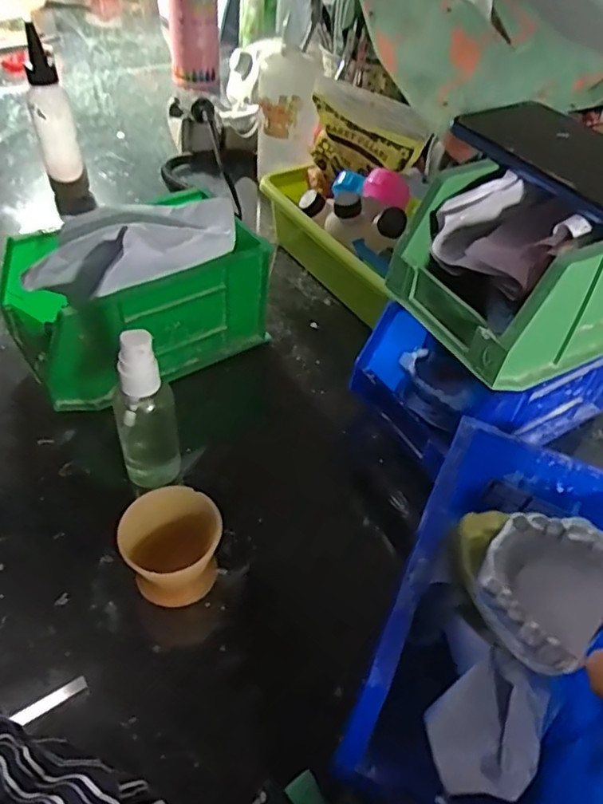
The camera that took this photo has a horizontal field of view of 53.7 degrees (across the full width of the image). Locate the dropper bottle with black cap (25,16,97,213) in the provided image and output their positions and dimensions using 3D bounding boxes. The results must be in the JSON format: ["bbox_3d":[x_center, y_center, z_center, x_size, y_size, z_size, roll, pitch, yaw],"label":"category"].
[{"bbox_3d":[-0.235,-0.259,0.570,0.040,0.153,0.037,-13,49,-16],"label":"dropper bottle with black cap"}]

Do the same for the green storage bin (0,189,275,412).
[{"bbox_3d":[-0.118,-0.075,0.433,0.170,0.104,0.093,-25,54,-25],"label":"green storage bin"}]

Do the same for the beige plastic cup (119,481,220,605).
[{"bbox_3d":[-0.069,0.081,0.326,0.049,0.052,0.047,2,47,-2],"label":"beige plastic cup"}]

